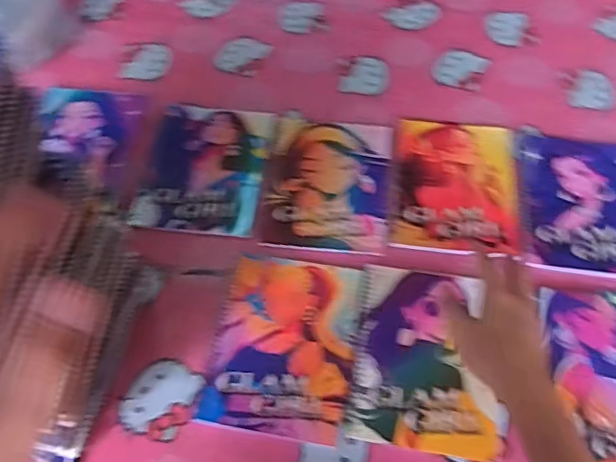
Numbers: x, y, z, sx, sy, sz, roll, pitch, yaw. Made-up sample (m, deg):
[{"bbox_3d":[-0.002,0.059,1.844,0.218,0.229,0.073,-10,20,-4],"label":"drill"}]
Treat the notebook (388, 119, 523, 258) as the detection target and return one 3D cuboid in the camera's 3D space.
[{"bbox_3d":[0.184,-0.060,0.735,0.150,0.008,0.201,5,58,4],"label":"notebook"}]

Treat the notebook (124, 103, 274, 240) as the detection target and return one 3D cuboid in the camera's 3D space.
[{"bbox_3d":[-0.129,-0.084,0.757,0.150,0.011,0.199,5,58,4],"label":"notebook"}]

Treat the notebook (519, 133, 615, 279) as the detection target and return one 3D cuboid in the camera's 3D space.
[{"bbox_3d":[0.336,-0.036,0.720,0.146,0.006,0.201,7,58,5],"label":"notebook"}]

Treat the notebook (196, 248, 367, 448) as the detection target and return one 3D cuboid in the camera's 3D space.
[{"bbox_3d":[-0.024,0.118,0.630,0.146,0.015,0.189,10,57,5],"label":"notebook"}]

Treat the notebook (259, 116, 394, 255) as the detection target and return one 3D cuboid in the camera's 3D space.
[{"bbox_3d":[0.026,-0.063,0.741,0.151,0.009,0.206,4,58,3],"label":"notebook"}]

